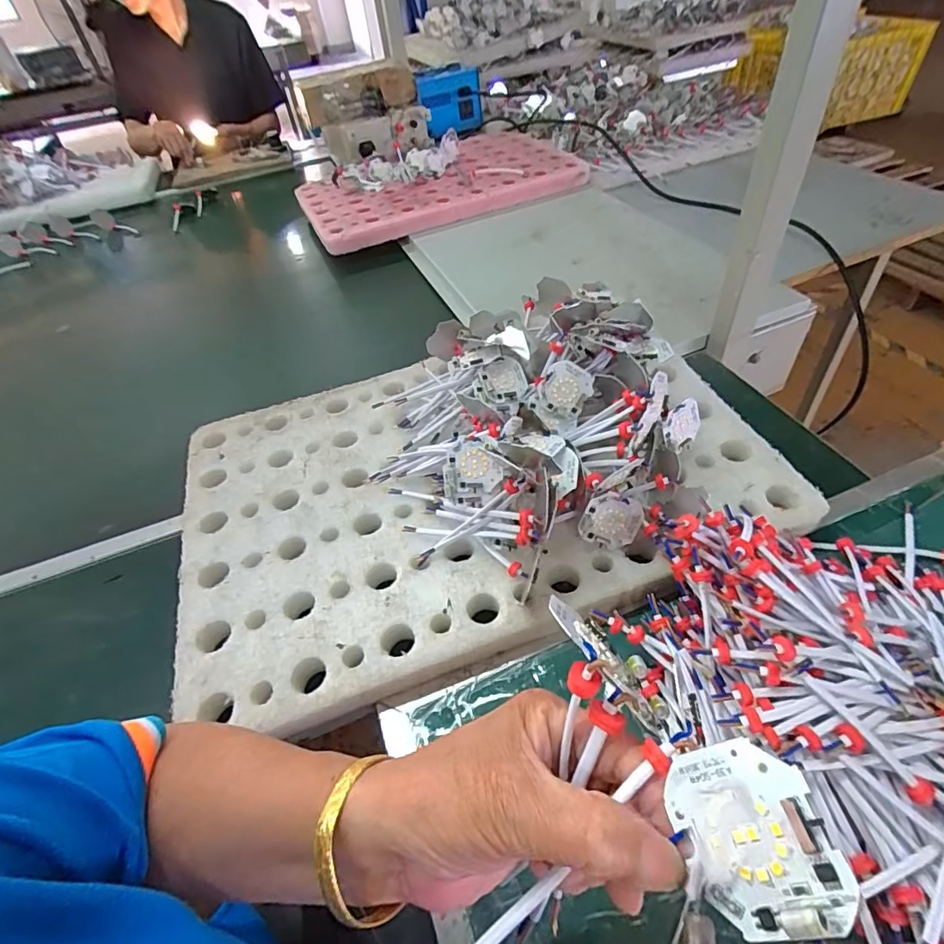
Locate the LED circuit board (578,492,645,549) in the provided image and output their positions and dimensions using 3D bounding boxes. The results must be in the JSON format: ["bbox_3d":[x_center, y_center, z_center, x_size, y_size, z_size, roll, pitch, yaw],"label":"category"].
[{"bbox_3d":[0.116,0.041,0.424,0.051,0.045,0.004,14,15,-4],"label":"LED circuit board"}]

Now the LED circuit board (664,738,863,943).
[{"bbox_3d":[0.080,0.108,0.151,0.007,0.044,0.047,19,44,-37],"label":"LED circuit board"}]

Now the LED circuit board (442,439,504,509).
[{"bbox_3d":[0.001,0.002,0.426,0.051,0.056,0.006,-3,10,16],"label":"LED circuit board"}]

